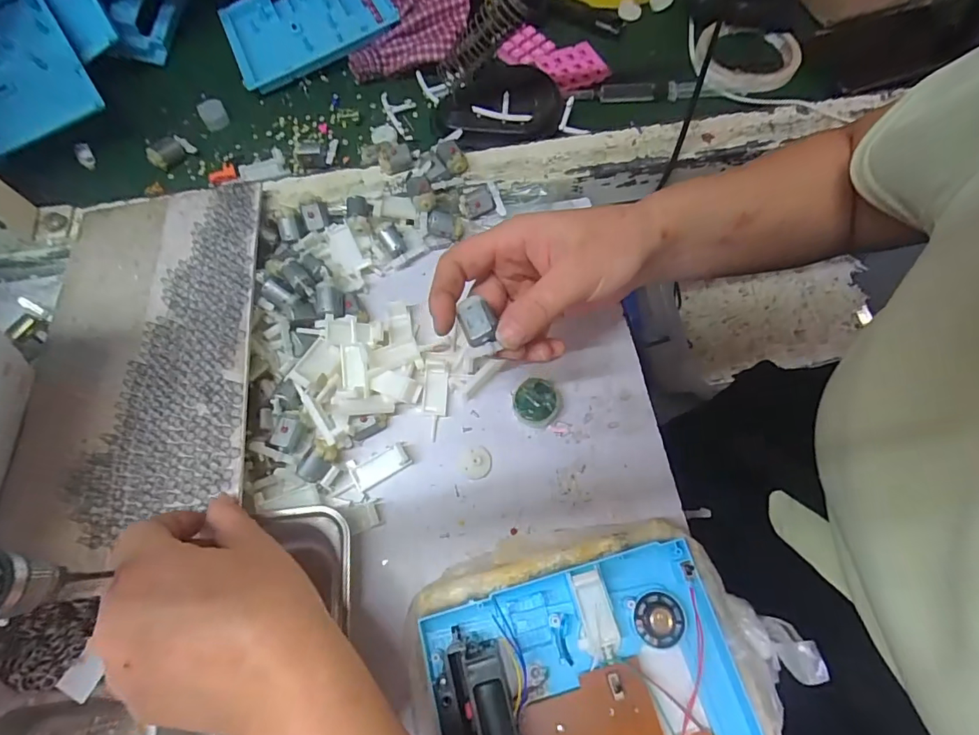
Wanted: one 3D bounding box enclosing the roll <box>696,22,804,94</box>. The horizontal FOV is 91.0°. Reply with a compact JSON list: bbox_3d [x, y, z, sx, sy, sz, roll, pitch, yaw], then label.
[{"bbox_3d":[0.259,-0.307,0.473,0.104,0.019,0.100,0,69,0],"label":"roll"}]

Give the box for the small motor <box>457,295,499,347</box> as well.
[{"bbox_3d":[-0.006,-0.026,0.269,0.020,0.011,0.029,-27,70,22],"label":"small motor"}]

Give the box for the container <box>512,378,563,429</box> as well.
[{"bbox_3d":[0.035,0.026,0.351,0.035,0.018,0.031,4,69,2],"label":"container"}]

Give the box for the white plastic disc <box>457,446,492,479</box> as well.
[{"bbox_3d":[-0.011,0.067,0.342,0.023,0.007,0.022,0,69,0],"label":"white plastic disc"}]

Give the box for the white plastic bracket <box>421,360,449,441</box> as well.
[{"bbox_3d":[-0.040,0.023,0.355,0.018,0.014,0.057,2,87,-1],"label":"white plastic bracket"}]

